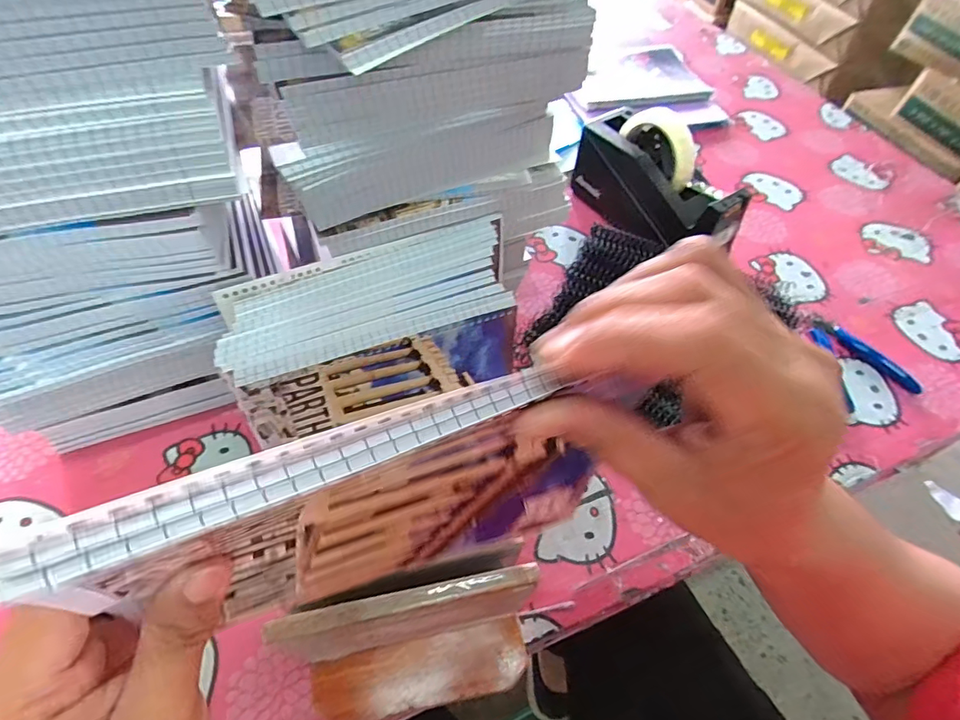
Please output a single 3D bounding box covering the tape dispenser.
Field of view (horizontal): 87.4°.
[{"bbox_3d":[0.199,-0.201,0.575,0.069,0.115,0.201,-32,62,-22],"label":"tape dispenser"}]

